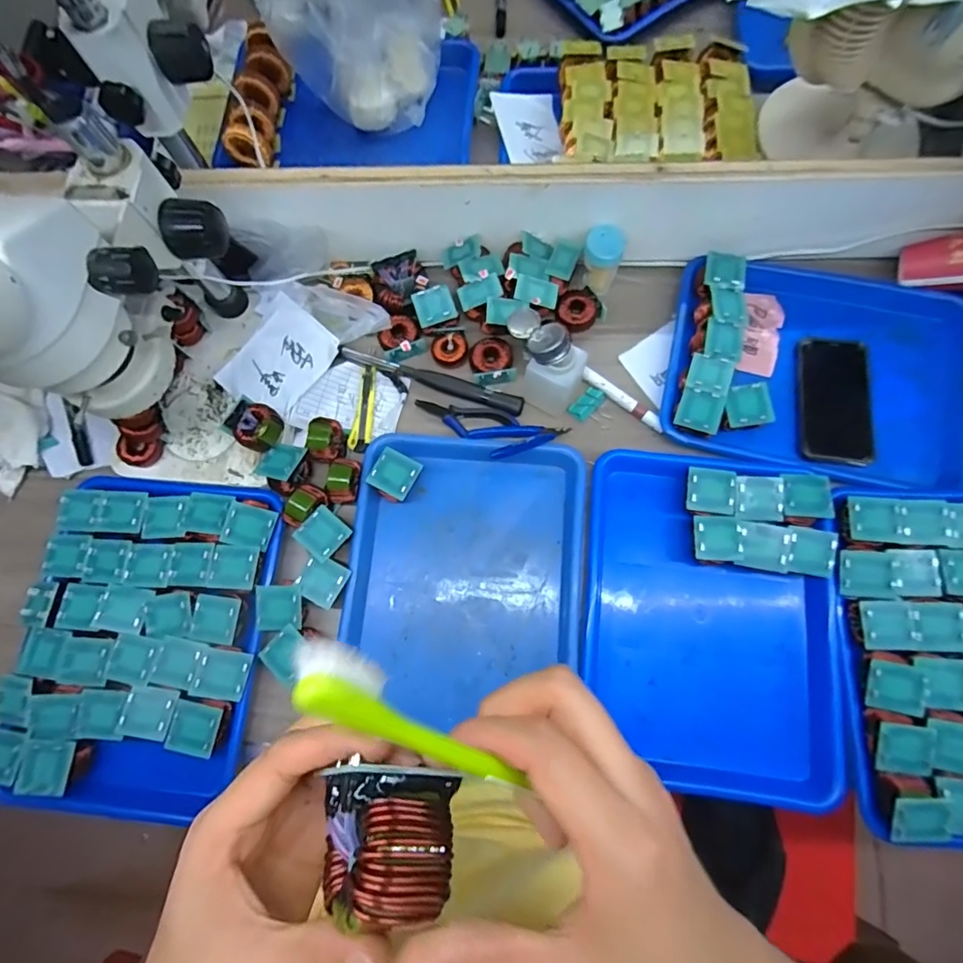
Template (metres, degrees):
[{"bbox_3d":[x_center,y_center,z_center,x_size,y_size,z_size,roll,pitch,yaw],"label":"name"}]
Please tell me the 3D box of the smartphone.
[{"bbox_3d":[0.413,-0.096,0.585,0.080,0.015,0.152,8,76,5],"label":"smartphone"}]

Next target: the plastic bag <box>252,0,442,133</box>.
[{"bbox_3d":[-0.152,-0.561,0.605,0.205,0.198,0.144,-13,76,-1],"label":"plastic bag"}]

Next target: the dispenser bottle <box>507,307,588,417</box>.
[{"bbox_3d":[0.067,-0.133,0.551,0.093,0.095,0.057,35,80,10],"label":"dispenser bottle"}]

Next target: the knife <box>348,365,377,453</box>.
[{"bbox_3d":[-0.139,-0.088,0.602,0.023,0.009,0.112,5,76,4],"label":"knife"}]

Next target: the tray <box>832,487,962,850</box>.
[{"bbox_3d":[0.479,0.167,0.481,0.258,0.042,0.319,3,76,3],"label":"tray"}]

